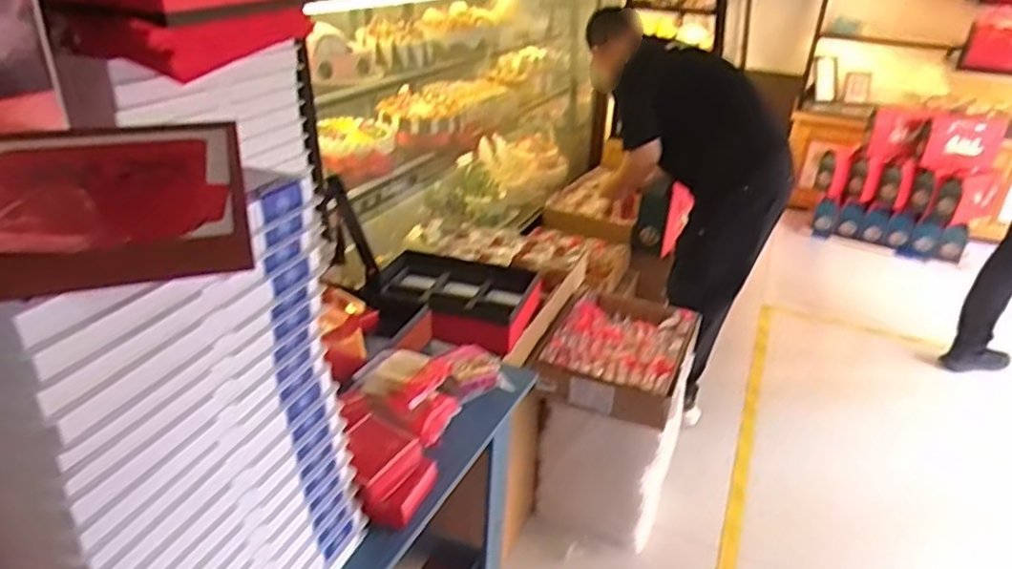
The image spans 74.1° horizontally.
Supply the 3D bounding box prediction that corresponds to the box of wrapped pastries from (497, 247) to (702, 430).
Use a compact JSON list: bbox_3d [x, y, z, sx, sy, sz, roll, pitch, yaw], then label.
[{"bbox_3d":[0.265,0.143,1.690,0.379,0.171,0.423,14,29,20],"label":"box of wrapped pastries"}]

